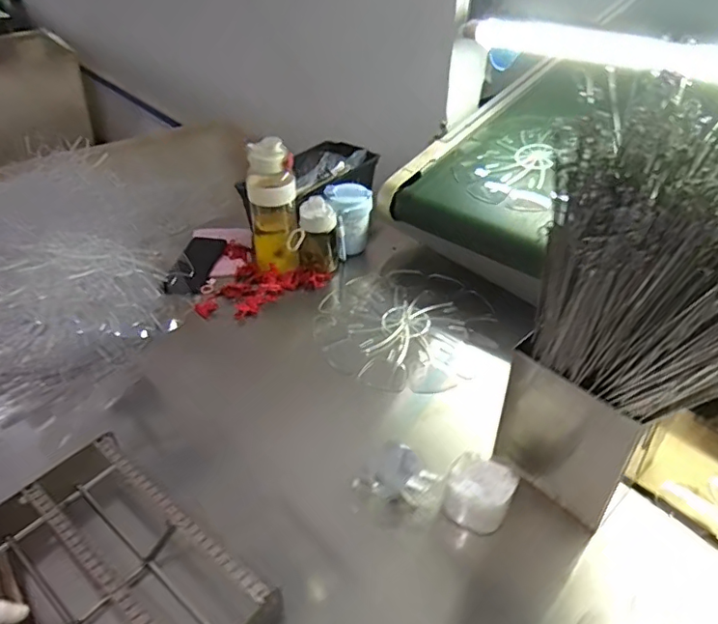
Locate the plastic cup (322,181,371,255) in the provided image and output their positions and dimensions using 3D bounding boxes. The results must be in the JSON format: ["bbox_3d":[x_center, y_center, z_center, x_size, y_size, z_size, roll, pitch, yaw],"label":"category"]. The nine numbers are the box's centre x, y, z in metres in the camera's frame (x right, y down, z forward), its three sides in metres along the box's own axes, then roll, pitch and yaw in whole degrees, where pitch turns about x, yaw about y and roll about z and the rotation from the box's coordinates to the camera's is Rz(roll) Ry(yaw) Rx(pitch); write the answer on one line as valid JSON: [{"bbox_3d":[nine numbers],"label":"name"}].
[{"bbox_3d":[-0.022,-0.189,1.095,0.084,0.131,0.080,0,38,0],"label":"plastic cup"}]

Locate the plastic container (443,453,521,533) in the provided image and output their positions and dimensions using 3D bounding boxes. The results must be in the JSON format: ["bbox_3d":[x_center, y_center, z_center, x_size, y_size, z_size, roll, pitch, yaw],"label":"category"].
[{"bbox_3d":[0.146,0.222,0.654,0.073,0.055,0.079,19,42,22],"label":"plastic container"}]

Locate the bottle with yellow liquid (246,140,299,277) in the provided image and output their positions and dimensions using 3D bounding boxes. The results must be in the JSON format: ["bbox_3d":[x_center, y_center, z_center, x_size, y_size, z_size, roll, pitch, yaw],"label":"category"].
[{"bbox_3d":[-0.161,-0.187,1.008,0.090,0.247,0.075,-5,39,-6],"label":"bottle with yellow liquid"}]

